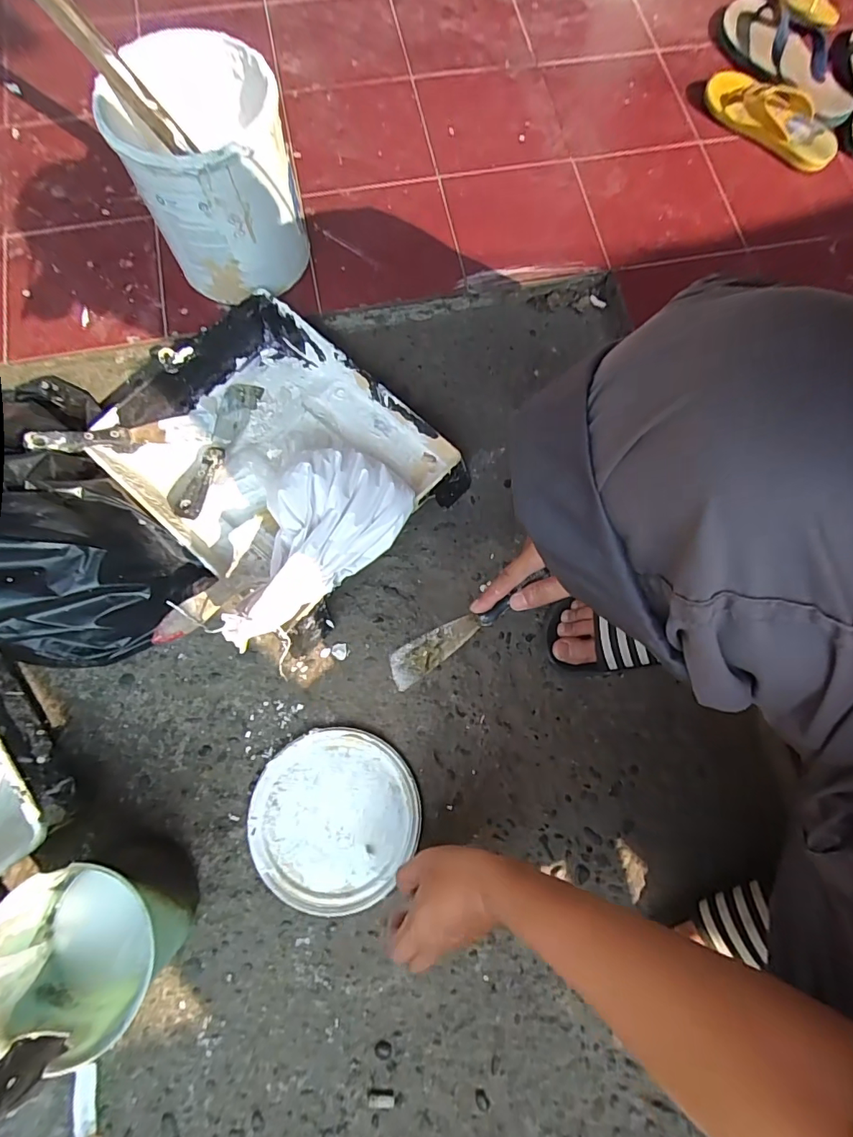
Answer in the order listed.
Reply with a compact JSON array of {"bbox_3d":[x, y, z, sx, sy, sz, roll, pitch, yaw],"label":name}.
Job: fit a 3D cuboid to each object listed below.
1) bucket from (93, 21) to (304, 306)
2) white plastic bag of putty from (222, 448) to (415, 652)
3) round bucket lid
[{"bbox_3d":[-0.256,-0.479,0.591,0.178,0.184,0.222,-24,78,-7],"label":"bucket"},{"bbox_3d":[-0.124,-0.046,0.505,0.221,0.062,0.136,-38,80,-10],"label":"white plastic bag of putty"},{"bbox_3d":[-0.099,0.267,0.527,0.171,0.012,0.177,0,77,0],"label":"round bucket lid"}]

